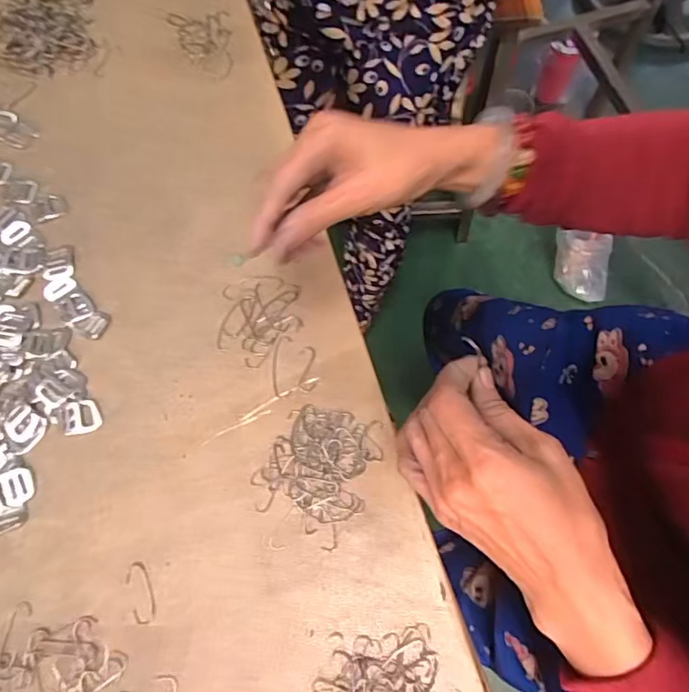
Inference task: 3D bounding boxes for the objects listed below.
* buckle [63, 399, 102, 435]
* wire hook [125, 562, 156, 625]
[{"bbox_3d":[-0.204,0.055,0.413,0.027,0.005,0.026,-15,69,-3],"label":"buckle"},{"bbox_3d":[-0.141,0.170,0.367,0.016,0.004,0.040,-22,70,-6],"label":"wire hook"}]

